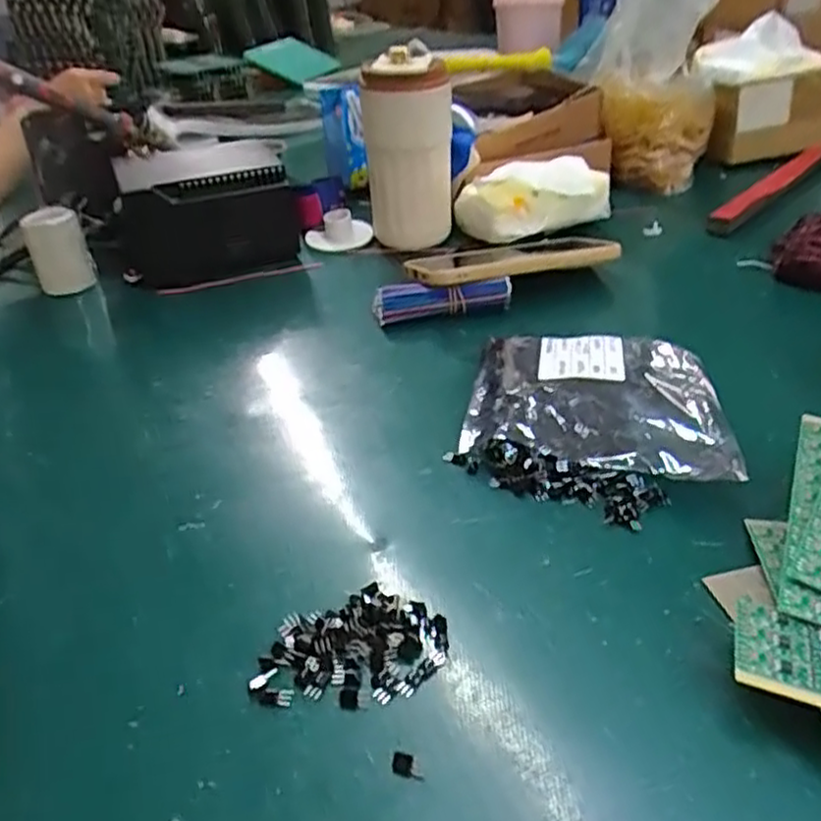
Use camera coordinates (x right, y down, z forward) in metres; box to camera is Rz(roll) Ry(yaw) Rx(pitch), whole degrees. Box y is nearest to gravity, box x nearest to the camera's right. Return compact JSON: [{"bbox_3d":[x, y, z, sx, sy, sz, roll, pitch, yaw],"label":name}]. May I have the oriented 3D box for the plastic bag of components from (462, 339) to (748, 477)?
[{"bbox_3d":[0.107,-0.007,0.432,0.143,0.025,0.143,1,34,11],"label":"plastic bag of components"}]

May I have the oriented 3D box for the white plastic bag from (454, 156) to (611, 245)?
[{"bbox_3d":[0.114,-0.194,0.667,0.138,0.057,0.056,-10,33,-7],"label":"white plastic bag"}]

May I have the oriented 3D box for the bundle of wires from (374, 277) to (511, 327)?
[{"bbox_3d":[0.025,-0.086,0.565,0.104,0.024,0.025,-5,33,2],"label":"bundle of wires"}]

